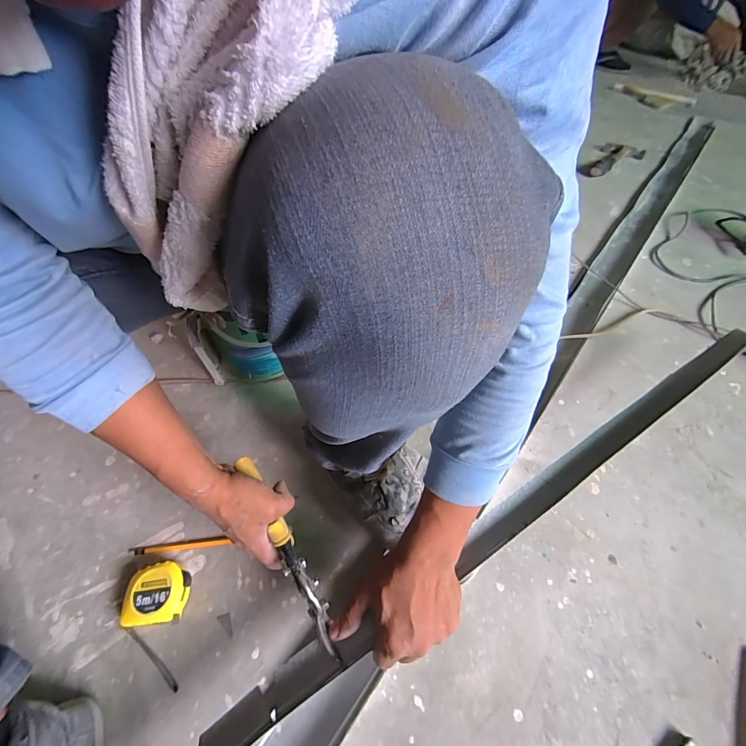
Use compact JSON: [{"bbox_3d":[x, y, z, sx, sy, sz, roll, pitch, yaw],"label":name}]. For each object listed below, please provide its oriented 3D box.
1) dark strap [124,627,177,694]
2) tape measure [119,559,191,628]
[{"bbox_3d":[-0.266,0.342,0.431,0.098,0.008,0.008,31,60,20],"label":"dark strap"},{"bbox_3d":[-0.274,0.283,0.459,0.071,0.035,0.066,-3,55,-3],"label":"tape measure"}]

